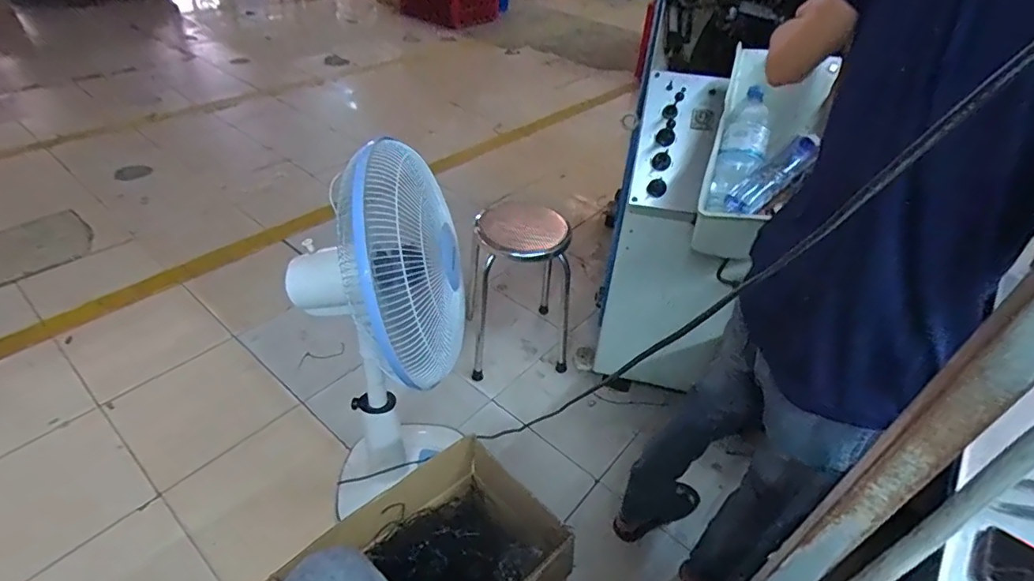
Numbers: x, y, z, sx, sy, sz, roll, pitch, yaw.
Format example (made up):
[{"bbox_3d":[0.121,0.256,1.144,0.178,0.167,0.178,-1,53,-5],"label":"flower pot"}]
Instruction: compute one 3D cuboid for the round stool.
[{"bbox_3d":[0.013,0.012,1.679,0.326,0.498,0.309,-2,40,-8],"label":"round stool"}]

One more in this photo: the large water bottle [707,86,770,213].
[{"bbox_3d":[0.457,-0.286,1.068,0.087,0.068,0.271,21,88,19],"label":"large water bottle"}]

